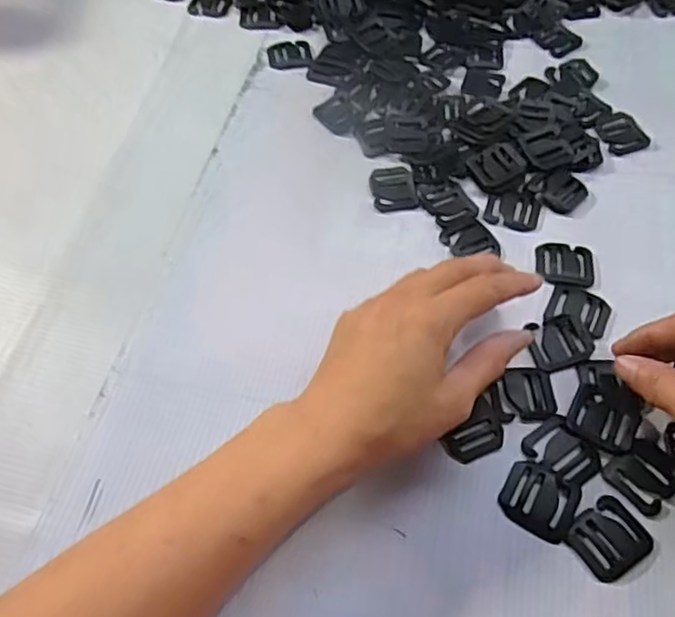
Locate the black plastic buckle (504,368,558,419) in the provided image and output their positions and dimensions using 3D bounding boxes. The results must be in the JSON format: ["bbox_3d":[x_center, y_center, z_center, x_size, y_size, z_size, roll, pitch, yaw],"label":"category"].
[{"bbox_3d":[0.105,0.045,0.338,0.026,0.004,0.030,-3,57,-1],"label":"black plastic buckle"}]

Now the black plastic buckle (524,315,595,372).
[{"bbox_3d":[0.127,0.018,0.355,0.034,0.004,0.029,-15,58,-8],"label":"black plastic buckle"}]

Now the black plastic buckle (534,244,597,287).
[{"bbox_3d":[0.141,-0.027,0.385,0.035,0.004,0.031,9,58,7],"label":"black plastic buckle"}]

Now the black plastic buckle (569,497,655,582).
[{"bbox_3d":[0.131,0.110,0.298,0.034,0.004,0.031,-29,61,-16],"label":"black plastic buckle"}]

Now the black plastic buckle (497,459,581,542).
[{"bbox_3d":[0.100,0.094,0.308,0.035,0.006,0.033,29,62,18],"label":"black plastic buckle"}]

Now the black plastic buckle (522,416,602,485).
[{"bbox_3d":[0.116,0.073,0.321,0.029,0.004,0.035,-34,63,-19],"label":"black plastic buckle"}]

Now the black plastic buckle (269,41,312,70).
[{"bbox_3d":[-0.038,-0.207,0.503,0.034,0.004,0.032,-4,57,-1],"label":"black plastic buckle"}]

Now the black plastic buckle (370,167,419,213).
[{"bbox_3d":[0.038,-0.081,0.419,0.029,0.004,0.036,-7,57,-3],"label":"black plastic buckle"}]

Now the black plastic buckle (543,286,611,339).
[{"bbox_3d":[0.143,0.000,0.367,0.035,0.004,0.029,24,61,15],"label":"black plastic buckle"}]

